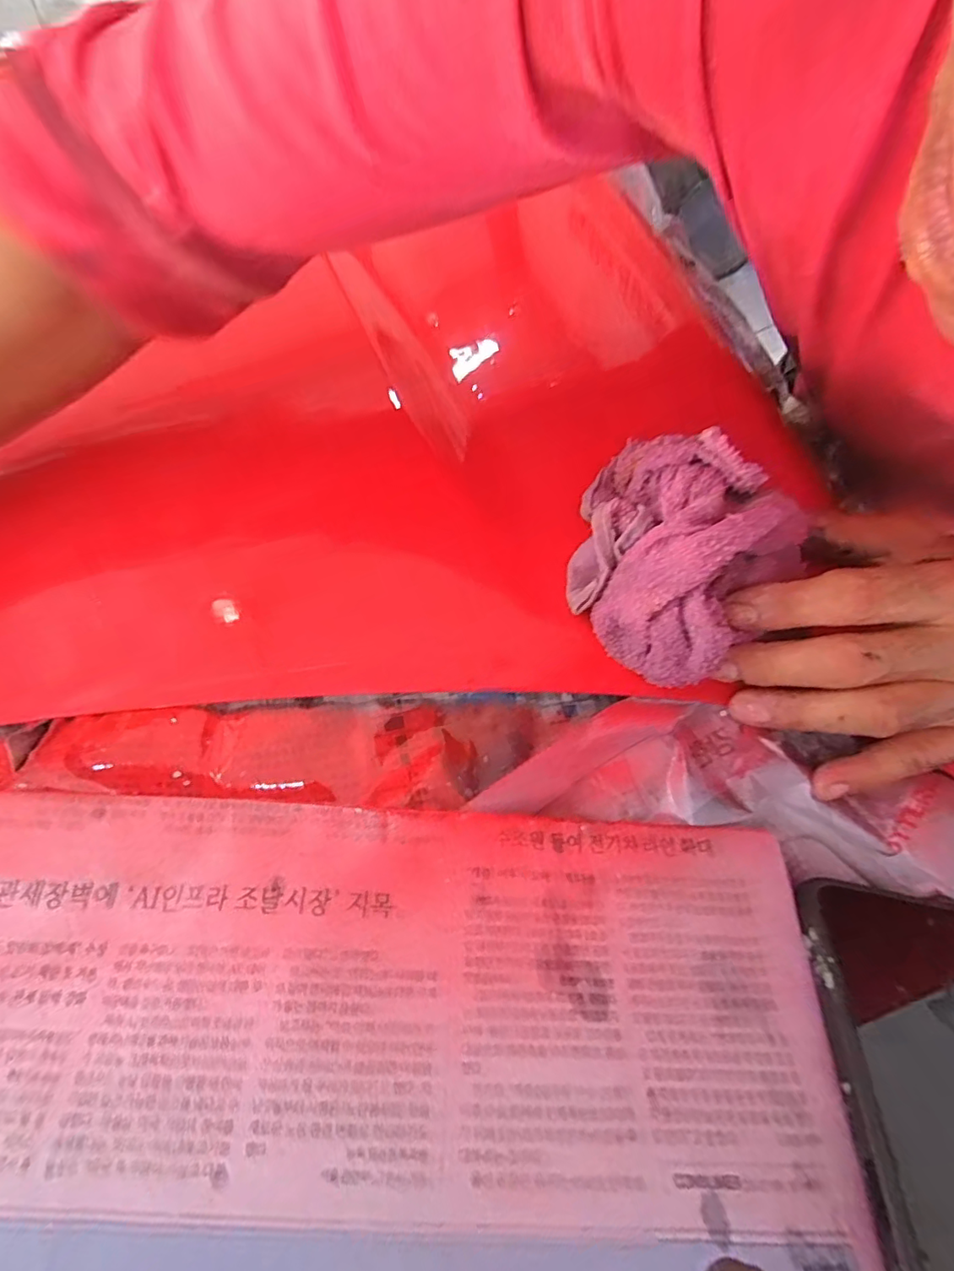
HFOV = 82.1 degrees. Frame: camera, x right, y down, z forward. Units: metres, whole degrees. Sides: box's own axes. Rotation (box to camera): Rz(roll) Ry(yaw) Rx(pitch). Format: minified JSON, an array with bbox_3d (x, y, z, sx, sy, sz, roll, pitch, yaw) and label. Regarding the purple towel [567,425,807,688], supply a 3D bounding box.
[{"bbox_3d":[0.089,-0.044,0.256,0.096,0.056,0.109,-37,76,-8],"label":"purple towel"}]

